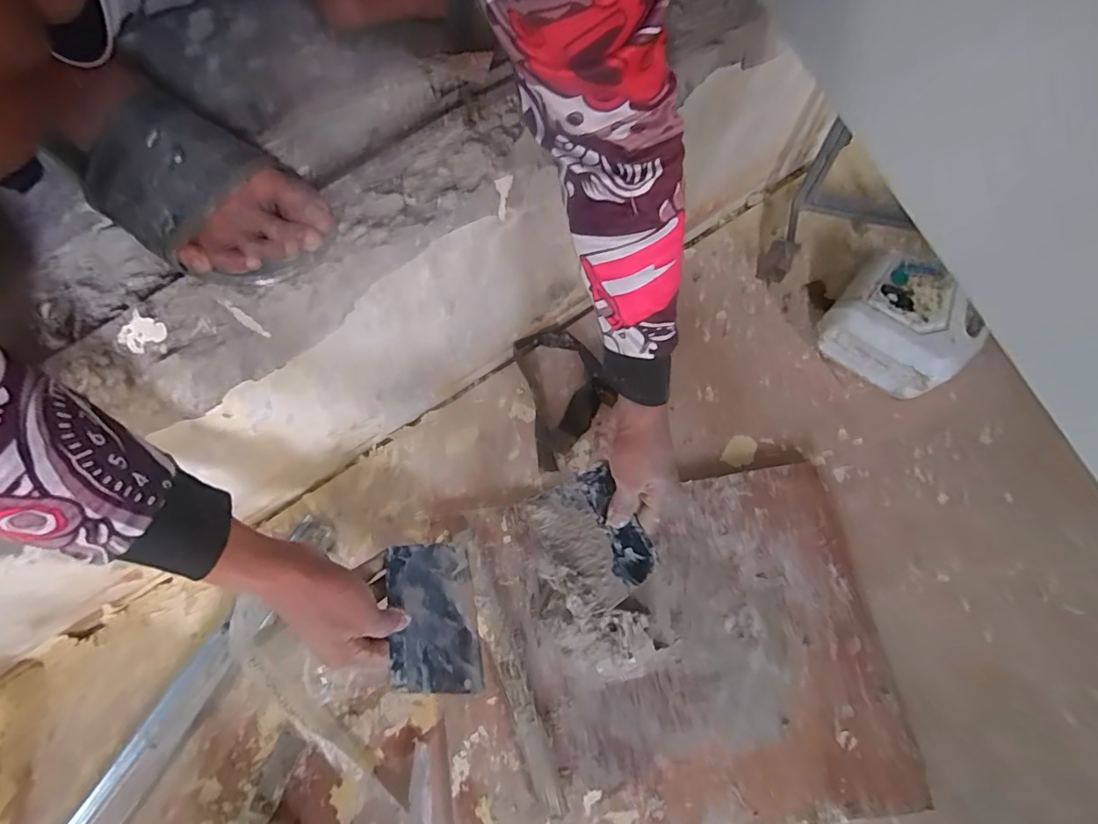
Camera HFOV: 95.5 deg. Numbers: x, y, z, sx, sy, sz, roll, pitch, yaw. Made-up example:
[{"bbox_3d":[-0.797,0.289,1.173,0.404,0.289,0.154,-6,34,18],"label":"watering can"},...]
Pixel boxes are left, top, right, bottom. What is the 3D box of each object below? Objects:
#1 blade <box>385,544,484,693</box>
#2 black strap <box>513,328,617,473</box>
[{"bbox_3d":[-0.108,0.193,0.475,0.006,0.099,0.134,-33,55,29],"label":"blade"},{"bbox_3d":[0.022,-0.026,0.665,0.109,0.027,0.188,-12,73,-4],"label":"black strap"}]

